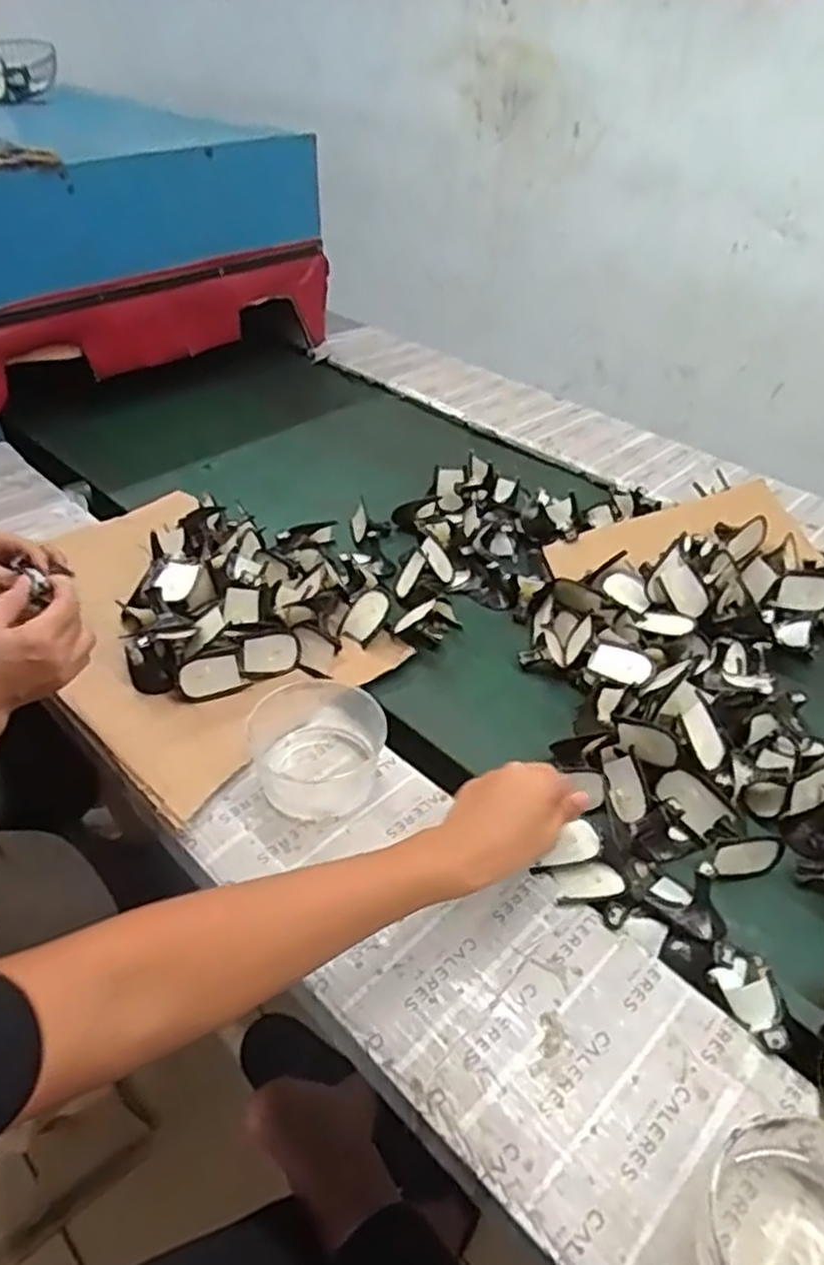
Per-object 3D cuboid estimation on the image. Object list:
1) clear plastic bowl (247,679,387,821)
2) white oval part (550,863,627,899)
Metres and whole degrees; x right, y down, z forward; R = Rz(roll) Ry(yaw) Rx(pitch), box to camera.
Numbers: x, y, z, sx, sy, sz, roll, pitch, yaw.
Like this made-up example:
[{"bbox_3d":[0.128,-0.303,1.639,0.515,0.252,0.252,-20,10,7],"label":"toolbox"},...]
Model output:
[{"bbox_3d":[-0.080,0.104,0.673,0.111,0.059,0.124,-14,43,-19],"label":"clear plastic bowl"},{"bbox_3d":[0.145,0.201,0.619,0.056,0.005,0.030,-9,41,-14],"label":"white oval part"}]

